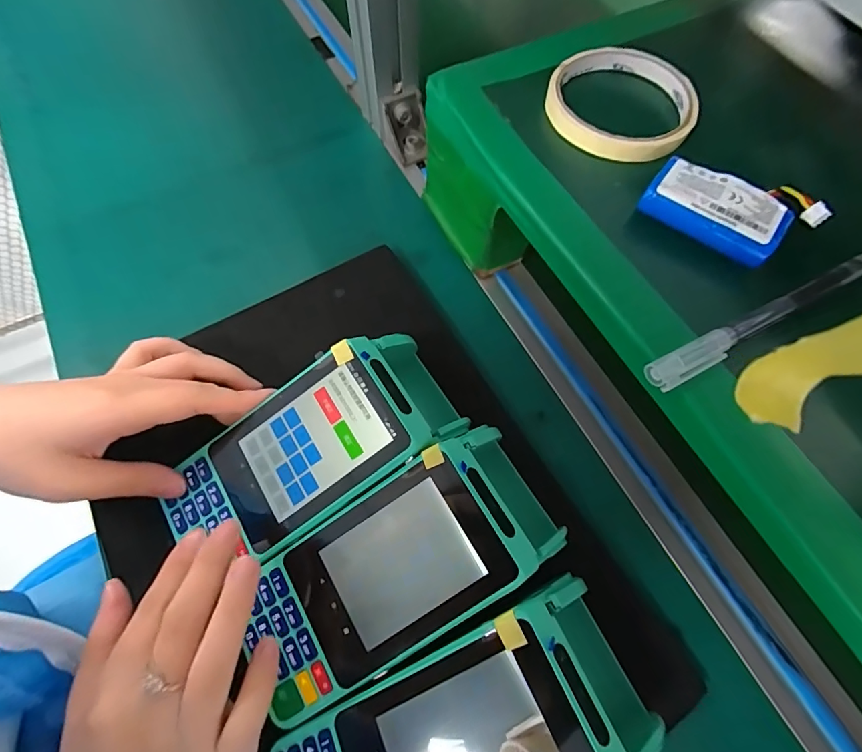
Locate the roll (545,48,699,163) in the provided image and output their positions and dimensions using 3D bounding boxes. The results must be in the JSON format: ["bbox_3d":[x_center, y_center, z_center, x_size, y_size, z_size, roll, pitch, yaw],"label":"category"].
[{"bbox_3d":[0.120,-0.171,0.277,0.084,0.015,0.102,31,71,12],"label":"roll"}]

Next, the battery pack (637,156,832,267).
[{"bbox_3d":[0.151,-0.085,0.229,0.074,0.015,0.042,35,72,13],"label":"battery pack"}]

